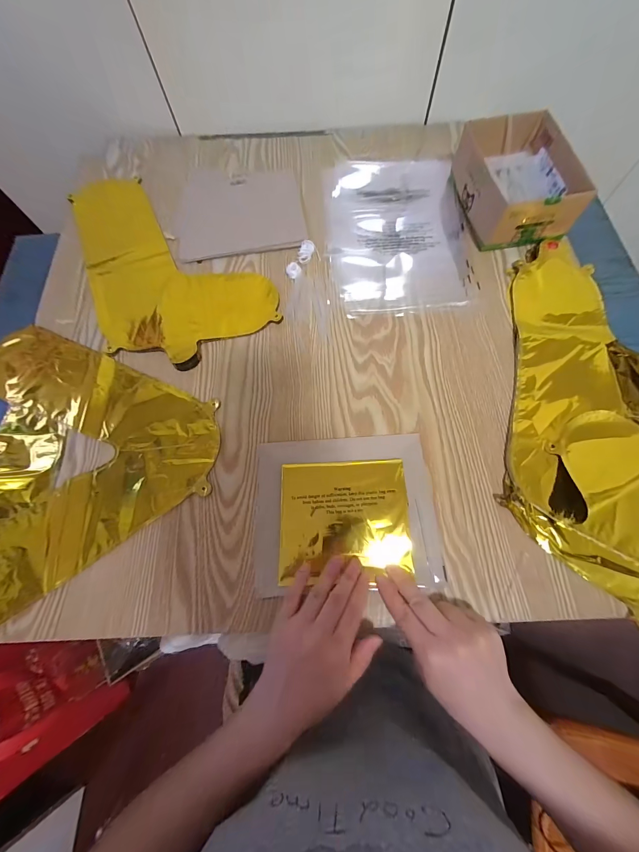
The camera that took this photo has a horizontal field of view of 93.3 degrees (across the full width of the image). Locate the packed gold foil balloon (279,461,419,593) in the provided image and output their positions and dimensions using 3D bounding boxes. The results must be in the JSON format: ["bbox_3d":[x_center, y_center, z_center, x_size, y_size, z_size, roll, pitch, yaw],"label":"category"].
[{"bbox_3d":[0.027,0.100,0.332,0.139,0.007,0.121,-1,71,2],"label":"packed gold foil balloon"}]

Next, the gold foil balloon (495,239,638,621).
[{"bbox_3d":[0.337,-0.034,0.358,0.202,0.020,0.431,13,72,7],"label":"gold foil balloon"}]

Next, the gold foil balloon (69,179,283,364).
[{"bbox_3d":[-0.237,-0.267,0.466,0.233,0.016,0.385,-25,71,-6],"label":"gold foil balloon"}]

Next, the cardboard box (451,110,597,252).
[{"bbox_3d":[0.289,-0.358,0.446,0.136,0.068,0.185,-8,70,0],"label":"cardboard box"}]

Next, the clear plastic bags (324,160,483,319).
[{"bbox_3d":[0.120,-0.307,0.473,0.210,0.007,0.311,-3,70,1],"label":"clear plastic bags"}]

